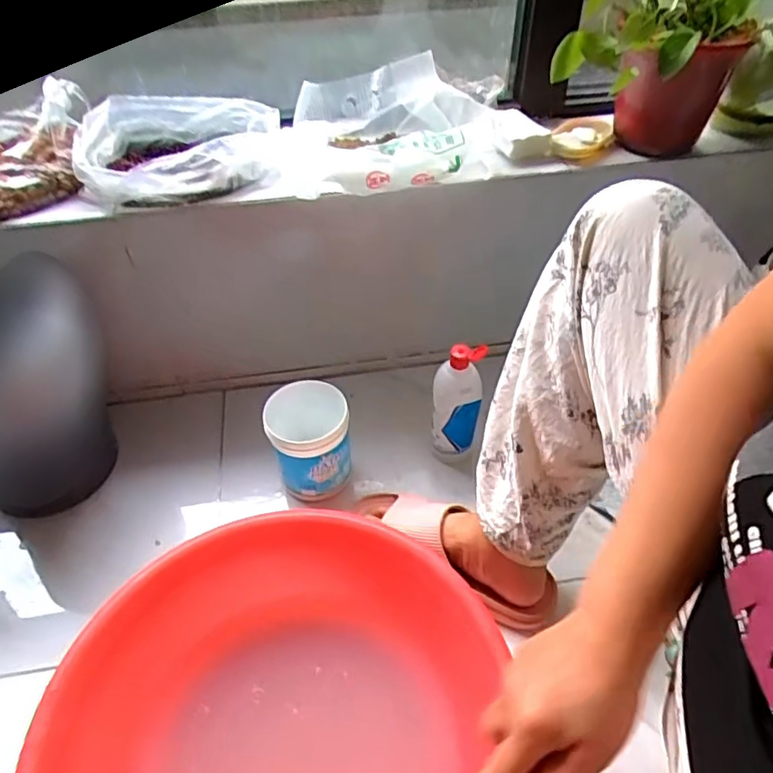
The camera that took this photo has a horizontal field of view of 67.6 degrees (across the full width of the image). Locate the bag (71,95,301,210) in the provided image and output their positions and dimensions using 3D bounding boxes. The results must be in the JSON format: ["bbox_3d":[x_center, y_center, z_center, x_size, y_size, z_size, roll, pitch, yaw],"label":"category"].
[{"bbox_3d":[-0.272,-0.321,0.770,0.259,0.068,0.190,-16,47,-15],"label":"bag"}]

